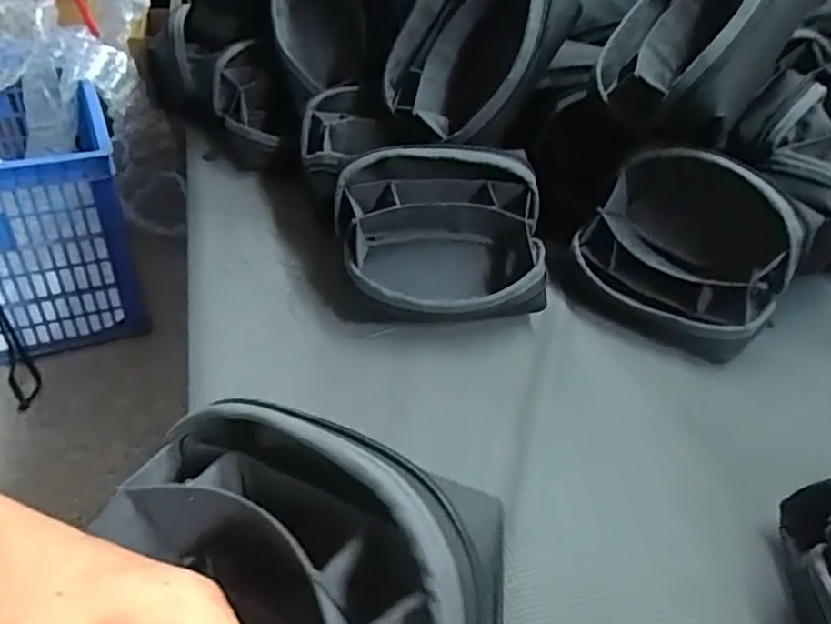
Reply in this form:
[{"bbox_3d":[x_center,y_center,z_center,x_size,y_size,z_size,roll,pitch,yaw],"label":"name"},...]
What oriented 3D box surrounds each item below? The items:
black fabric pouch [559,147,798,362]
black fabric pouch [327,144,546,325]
[{"bbox_3d":[0.211,-0.052,0.508,0.090,0.132,0.157,-21,46,-30],"label":"black fabric pouch"},{"bbox_3d":[0.019,-0.054,0.500,0.171,0.116,0.114,2,38,-5],"label":"black fabric pouch"}]

